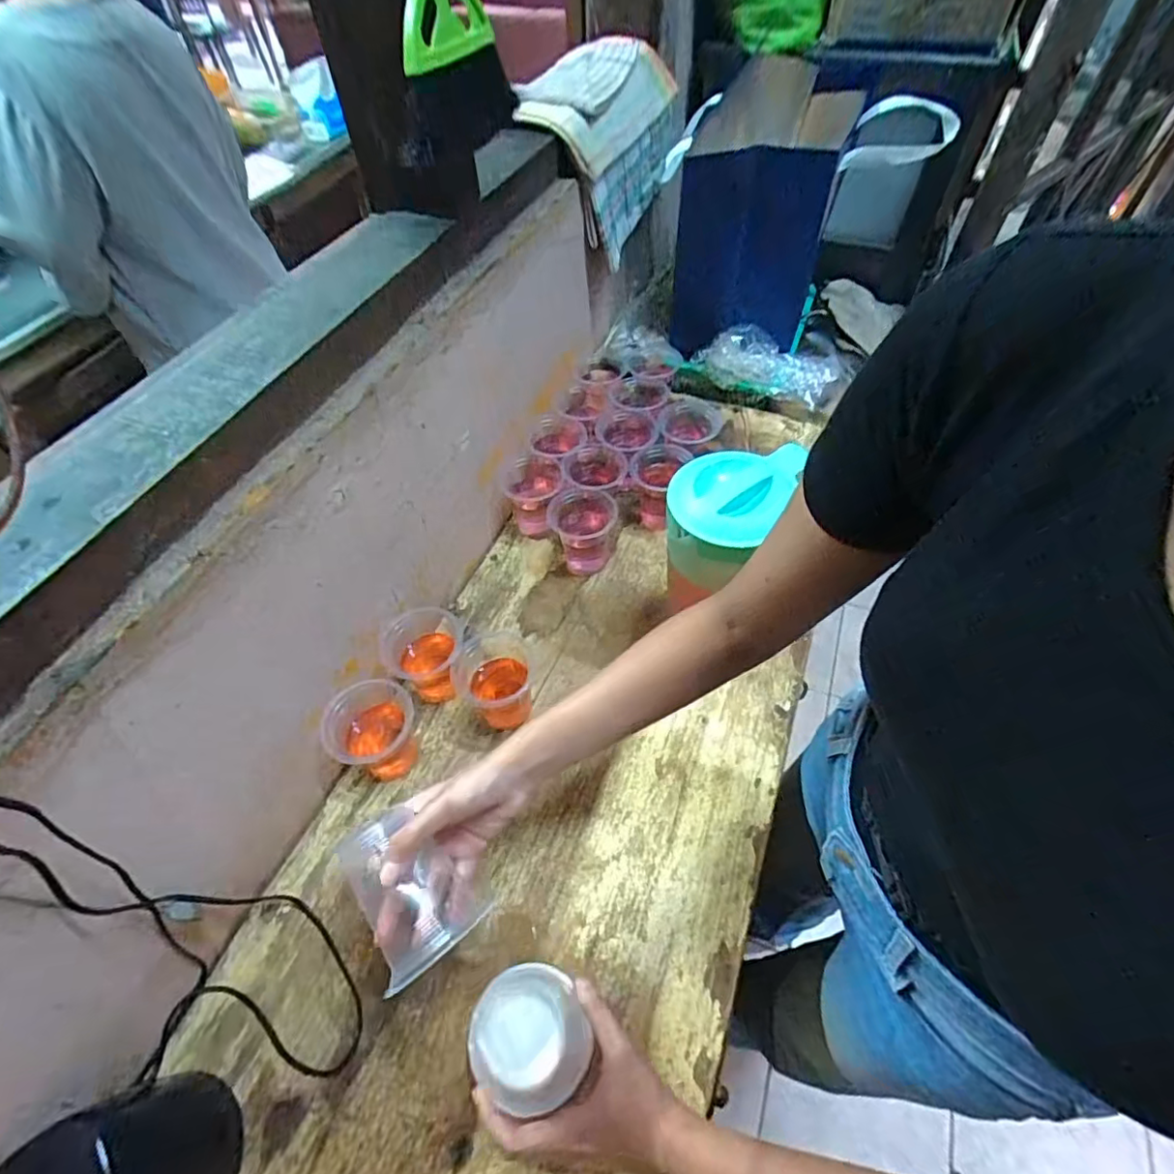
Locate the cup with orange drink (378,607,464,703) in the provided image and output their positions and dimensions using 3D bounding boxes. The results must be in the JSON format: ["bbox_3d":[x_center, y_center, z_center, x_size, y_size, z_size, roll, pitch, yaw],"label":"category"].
[{"bbox_3d":[-0.181,0.083,0.671,0.083,0.099,0.080,-1,53,2],"label":"cup with orange drink"}]

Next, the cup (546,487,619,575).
[{"bbox_3d":[-0.006,-0.071,0.778,0.088,0.090,0.084,-1,53,2],"label":"cup"}]

